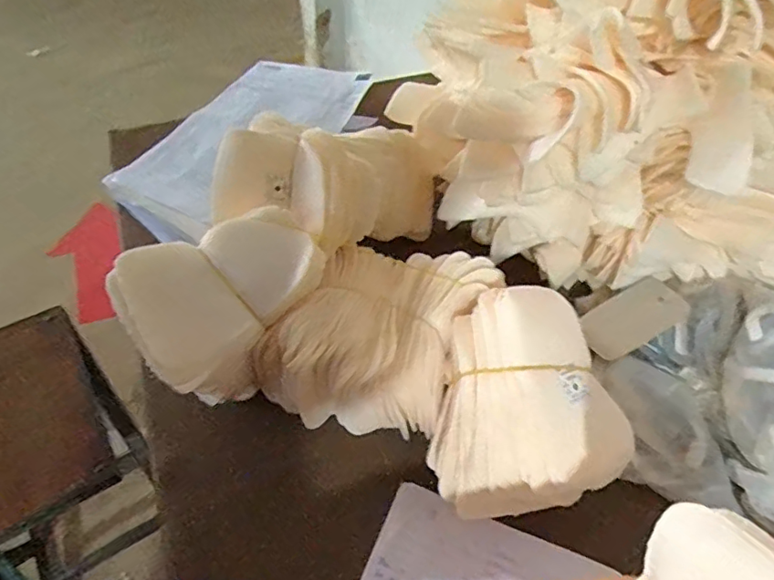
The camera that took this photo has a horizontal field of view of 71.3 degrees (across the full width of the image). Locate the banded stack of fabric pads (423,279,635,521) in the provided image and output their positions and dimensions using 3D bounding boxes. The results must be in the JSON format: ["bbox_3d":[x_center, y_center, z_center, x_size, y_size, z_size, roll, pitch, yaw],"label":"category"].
[{"bbox_3d":[0.093,0.083,0.405,0.129,0.075,0.147,-28,64,23],"label":"banded stack of fabric pads"}]

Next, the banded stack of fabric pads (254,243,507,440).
[{"bbox_3d":[-0.005,0.044,0.445,0.132,0.096,0.157,21,54,14],"label":"banded stack of fabric pads"}]

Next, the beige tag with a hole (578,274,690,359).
[{"bbox_3d":[0.220,0.024,0.486,0.107,0.006,0.052,-27,50,-20],"label":"beige tag with a hole"}]

